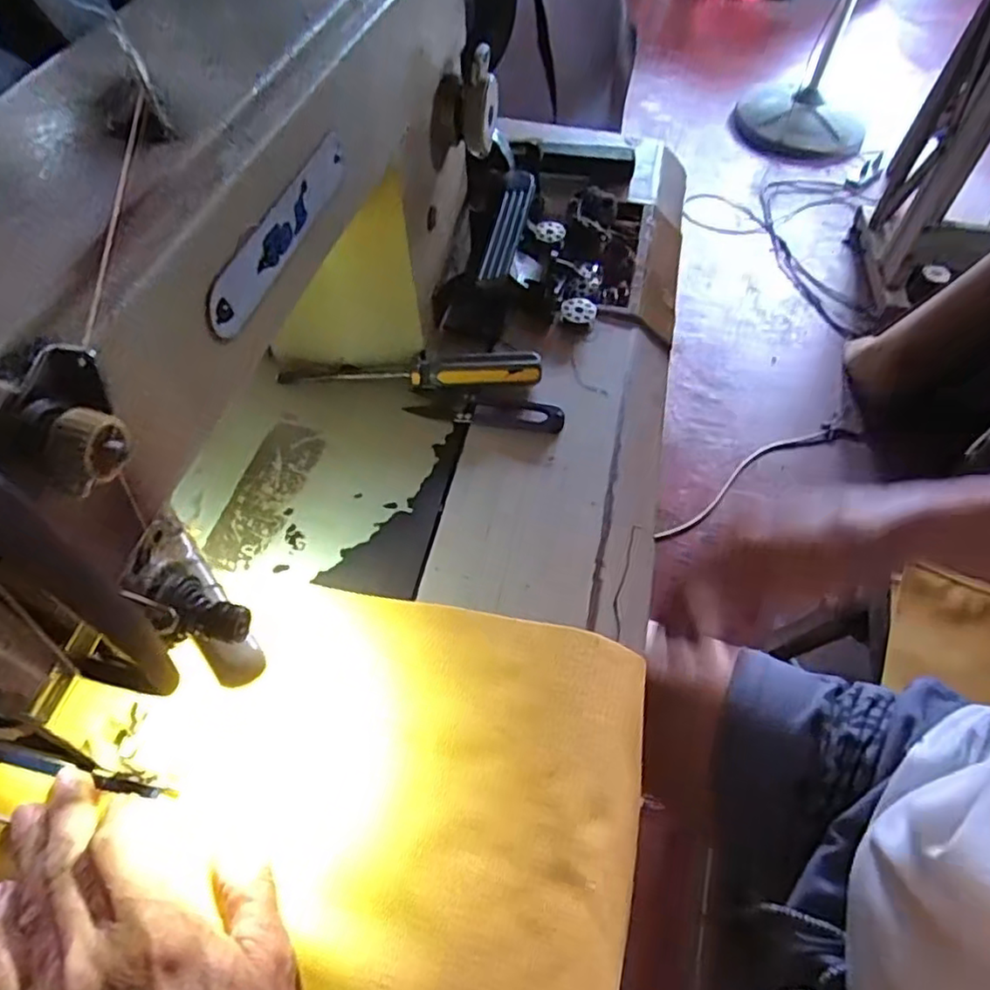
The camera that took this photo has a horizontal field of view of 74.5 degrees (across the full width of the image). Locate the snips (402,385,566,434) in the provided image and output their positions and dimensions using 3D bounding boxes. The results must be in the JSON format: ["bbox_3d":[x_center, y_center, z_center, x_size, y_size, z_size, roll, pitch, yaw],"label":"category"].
[{"bbox_3d":[-0.006,-0.054,0.417,0.099,0.008,0.022,12,57,6],"label":"snips"}]

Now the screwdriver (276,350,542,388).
[{"bbox_3d":[-0.056,-0.081,0.424,0.171,0.021,0.019,1,57,-2],"label":"screwdriver"}]

